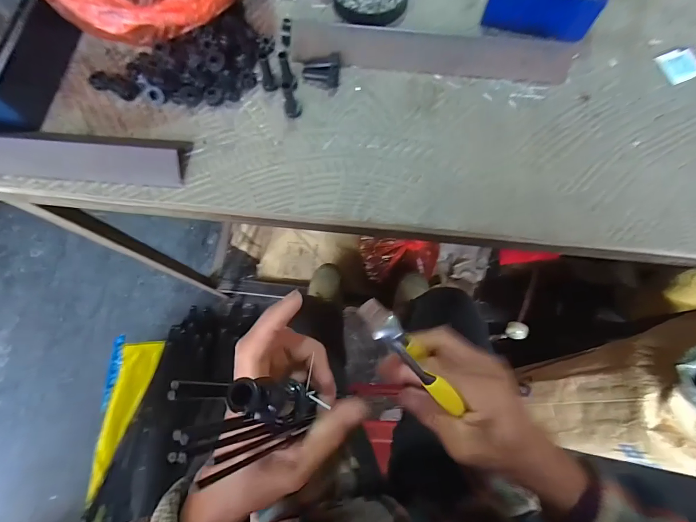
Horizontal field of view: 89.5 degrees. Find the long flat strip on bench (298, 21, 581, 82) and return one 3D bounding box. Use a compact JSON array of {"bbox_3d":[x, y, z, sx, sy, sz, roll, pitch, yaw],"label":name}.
[{"bbox_3d":[0.087,-0.221,0.370,0.289,0.011,0.056,4,74,2],"label":"long flat strip on bench"}]

